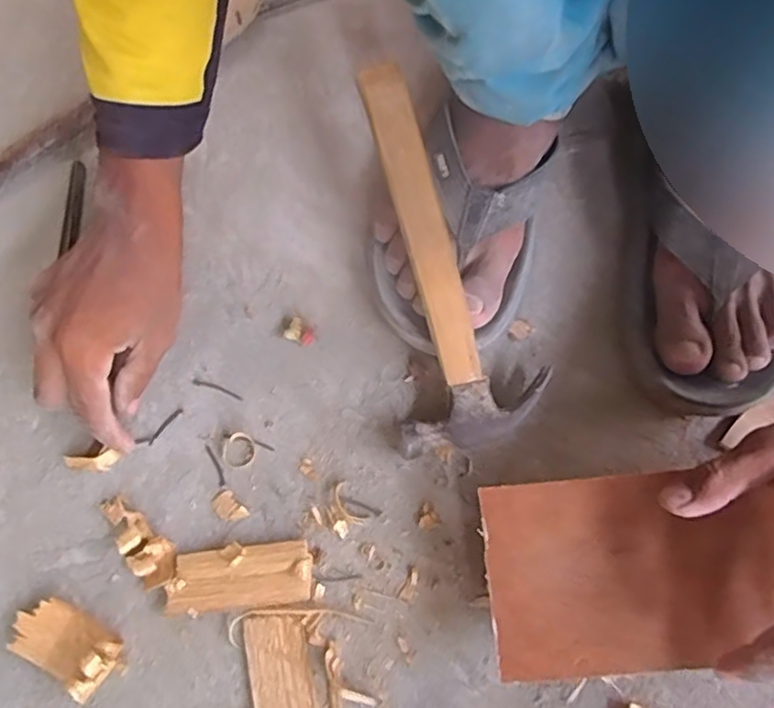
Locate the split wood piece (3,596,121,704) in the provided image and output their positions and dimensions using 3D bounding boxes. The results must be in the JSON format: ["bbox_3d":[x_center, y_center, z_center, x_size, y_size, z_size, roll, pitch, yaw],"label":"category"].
[{"bbox_3d":[-0.186,0.167,0.371,0.065,0.028,0.035,27,72,11],"label":"split wood piece"}]

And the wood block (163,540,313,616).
[{"bbox_3d":[-0.088,0.133,0.389,0.084,0.010,0.037,-4,69,0],"label":"wood block"}]

